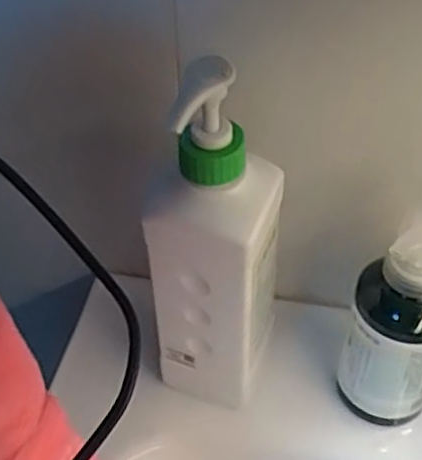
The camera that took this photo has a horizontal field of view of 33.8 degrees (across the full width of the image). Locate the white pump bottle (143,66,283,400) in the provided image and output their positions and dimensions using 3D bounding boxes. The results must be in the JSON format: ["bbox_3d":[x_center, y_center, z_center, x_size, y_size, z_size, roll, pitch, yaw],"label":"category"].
[{"bbox_3d":[0.003,0.010,0.470,0.073,0.275,0.066,16,48,17],"label":"white pump bottle"}]

